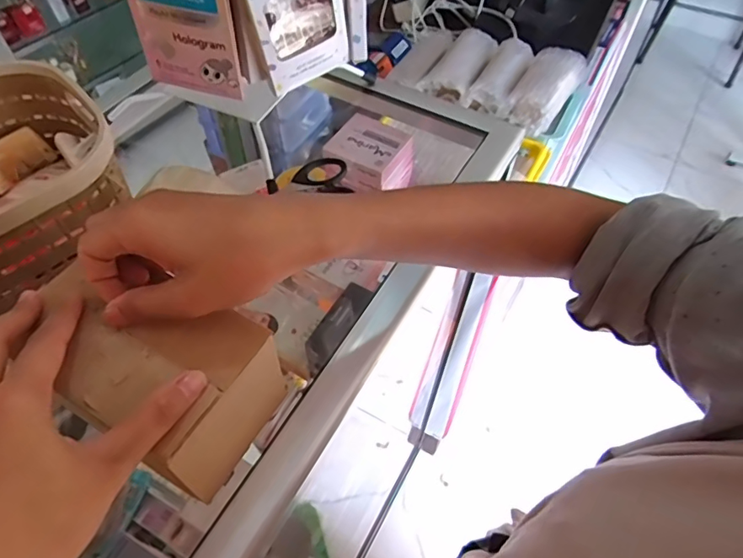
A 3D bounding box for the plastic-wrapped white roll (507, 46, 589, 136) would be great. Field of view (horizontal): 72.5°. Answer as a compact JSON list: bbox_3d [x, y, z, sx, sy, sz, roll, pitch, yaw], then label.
[{"bbox_3d":[0.260,-0.286,0.753,0.070,0.047,0.167,26,57,18],"label":"plastic-wrapped white roll"}]

